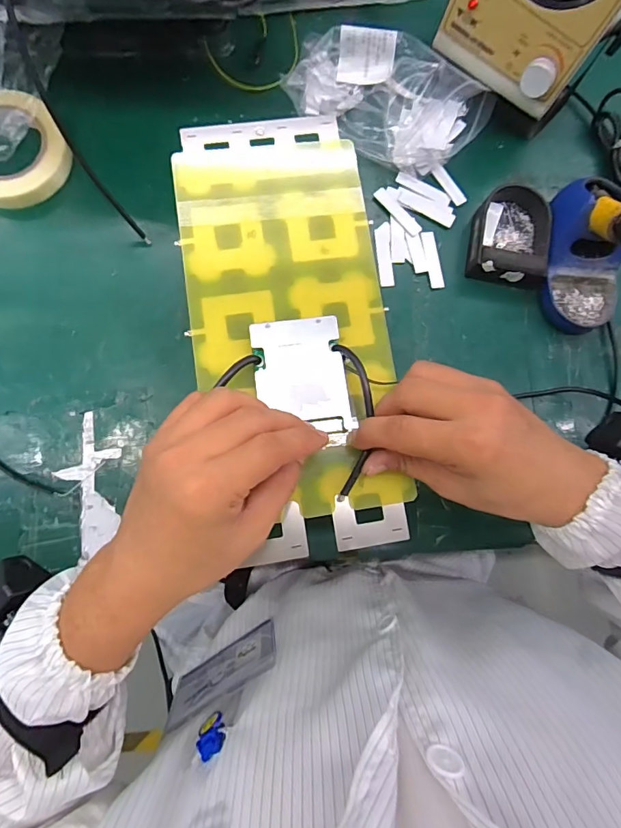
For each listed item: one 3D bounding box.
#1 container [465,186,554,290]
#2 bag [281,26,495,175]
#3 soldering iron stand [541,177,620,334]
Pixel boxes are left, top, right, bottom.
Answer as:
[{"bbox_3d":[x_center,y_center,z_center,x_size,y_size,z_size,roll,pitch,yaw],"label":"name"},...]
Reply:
[{"bbox_3d":[0.214,-0.193,0.483,0.079,0.034,0.108,9,82,-2],"label":"container"},{"bbox_3d":[0.081,-0.345,0.486,0.211,0.050,0.121,30,82,1],"label":"bag"},{"bbox_3d":[0.289,-0.167,0.471,0.080,0.062,0.152,1,83,-3],"label":"soldering iron stand"}]

